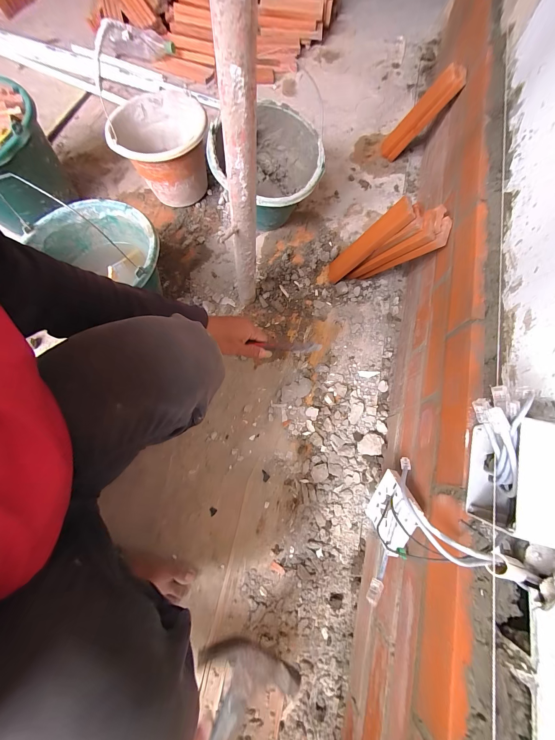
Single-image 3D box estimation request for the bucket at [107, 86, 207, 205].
[{"bbox_3d":[-0.308,-0.592,0.747,0.238,0.186,0.257,-9,72,-4],"label":"bucket"}]

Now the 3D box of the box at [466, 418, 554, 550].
[{"bbox_3d":[0.230,0.107,0.272,0.053,0.107,0.107,13,72,4],"label":"box"}]

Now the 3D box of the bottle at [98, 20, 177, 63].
[{"bbox_3d":[-0.521,-1.220,0.998,0.281,0.088,0.081,1,71,0],"label":"bottle"}]

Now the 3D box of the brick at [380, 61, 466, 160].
[{"bbox_3d":[0.404,-0.715,0.768,0.055,0.239,0.043,23,71,-21],"label":"brick"}]

